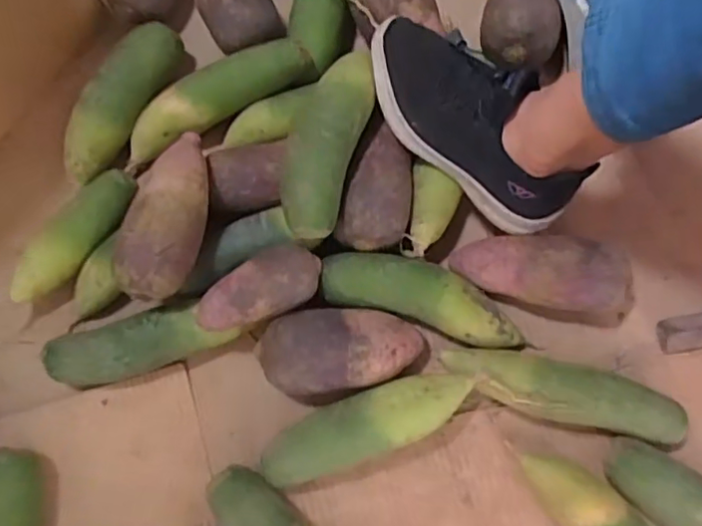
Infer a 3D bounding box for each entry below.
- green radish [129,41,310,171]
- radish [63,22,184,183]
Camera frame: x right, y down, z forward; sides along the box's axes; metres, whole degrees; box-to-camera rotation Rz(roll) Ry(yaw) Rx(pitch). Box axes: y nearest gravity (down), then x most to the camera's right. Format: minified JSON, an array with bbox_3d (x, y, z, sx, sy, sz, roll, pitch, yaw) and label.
[{"bbox_3d":[-0.142,-0.171,0.623,0.211,0.055,0.050,-24,79,-4],"label":"green radish"},{"bbox_3d":[-0.237,-0.168,0.630,0.045,0.045,0.180,28,80,7],"label":"radish"}]

